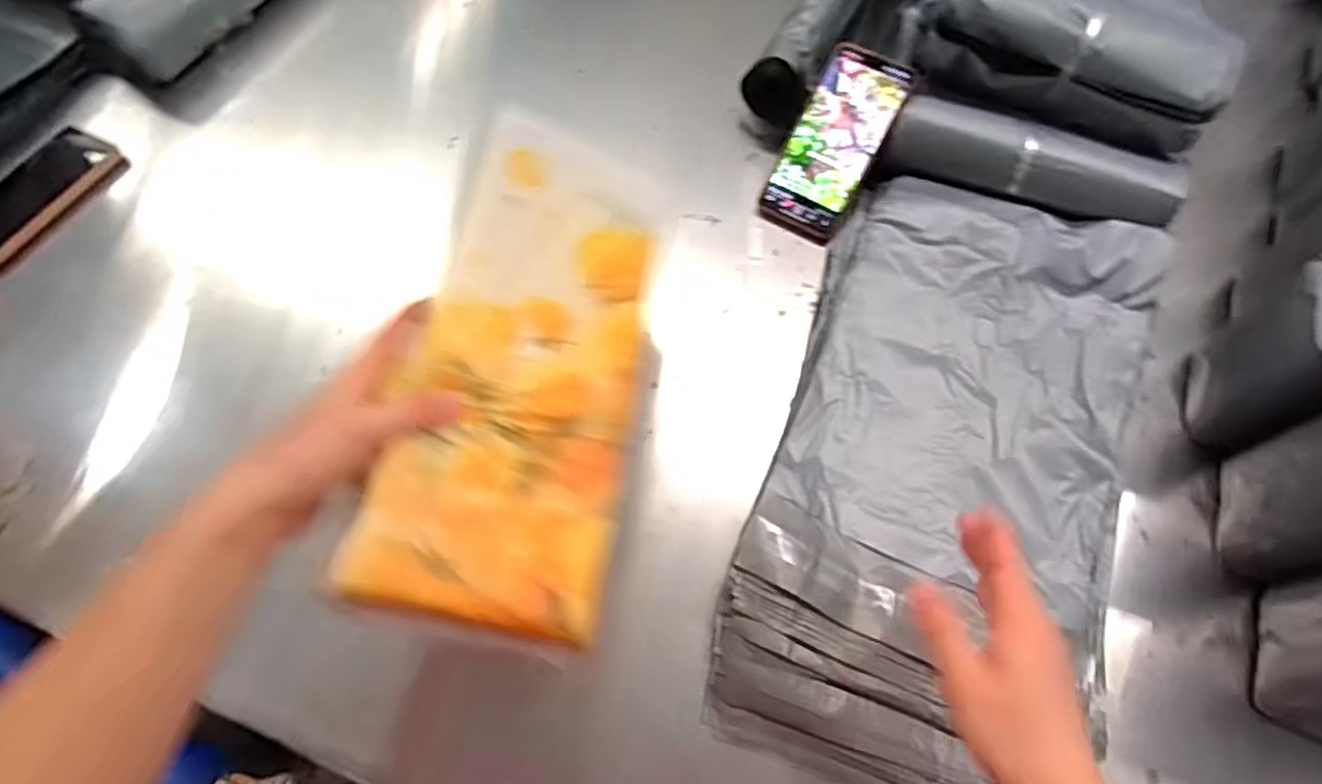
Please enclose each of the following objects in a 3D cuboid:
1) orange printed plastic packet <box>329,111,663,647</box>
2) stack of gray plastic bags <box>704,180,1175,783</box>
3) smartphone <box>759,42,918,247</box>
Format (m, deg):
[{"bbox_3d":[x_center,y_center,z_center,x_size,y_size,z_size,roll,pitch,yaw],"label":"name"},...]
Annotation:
[{"bbox_3d":[-0.066,-0.021,0.392,0.132,0.025,0.298,24,62,-28],"label":"orange printed plastic packet"},{"bbox_3d":[0.217,0.038,0.507,0.247,0.050,0.461,18,66,10],"label":"stack of gray plastic bags"},{"bbox_3d":[0.159,-0.225,0.620,0.081,0.017,0.172,27,95,14],"label":"smartphone"}]

